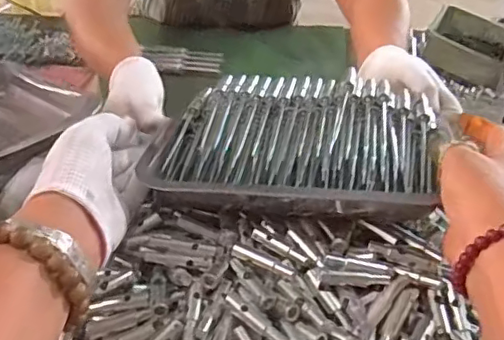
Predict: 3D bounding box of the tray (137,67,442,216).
[{"bbox_3d":[0.038,-0.030,0.517,0.240,0.055,0.148,3,34,5],"label":"tray"}]

